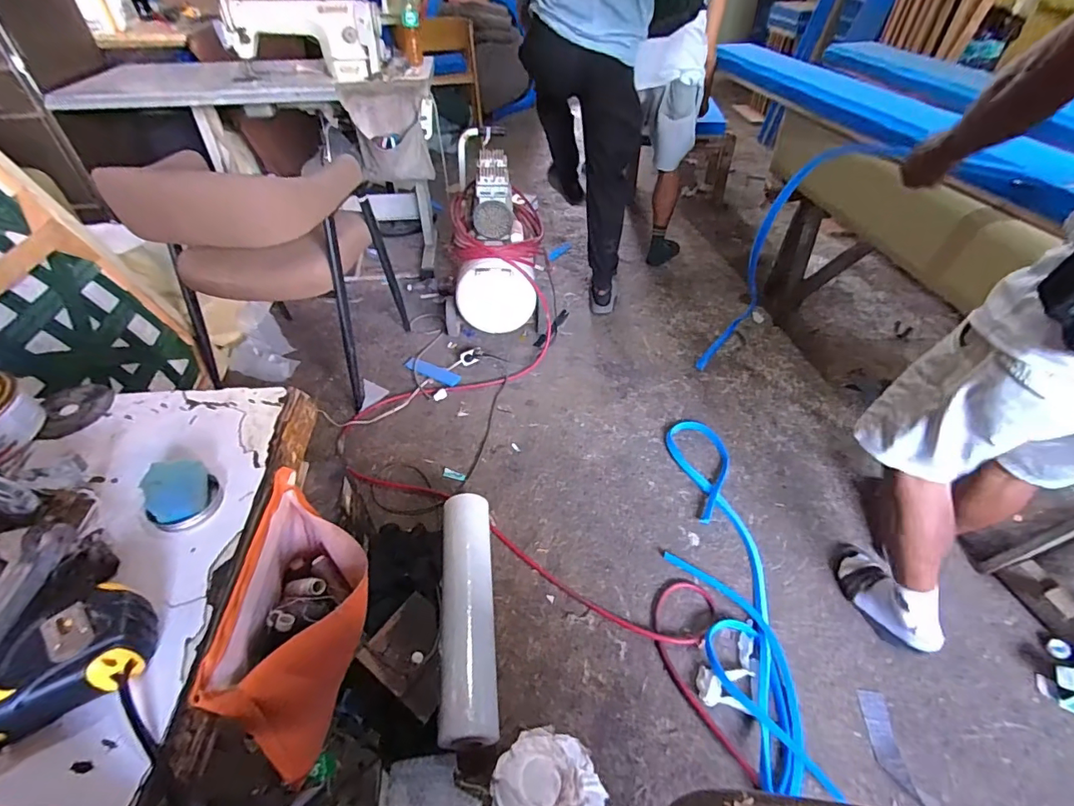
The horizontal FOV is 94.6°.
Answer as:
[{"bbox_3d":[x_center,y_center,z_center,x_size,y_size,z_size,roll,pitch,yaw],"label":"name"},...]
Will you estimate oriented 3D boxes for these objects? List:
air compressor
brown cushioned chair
[{"bbox_3d":[-0.161,-0.633,1.848,0.358,0.533,0.657,-1,44,1],"label":"air compressor"},{"bbox_3d":[-0.771,-0.474,1.598,0.581,0.597,0.600,3,44,6],"label":"brown cushioned chair"}]

